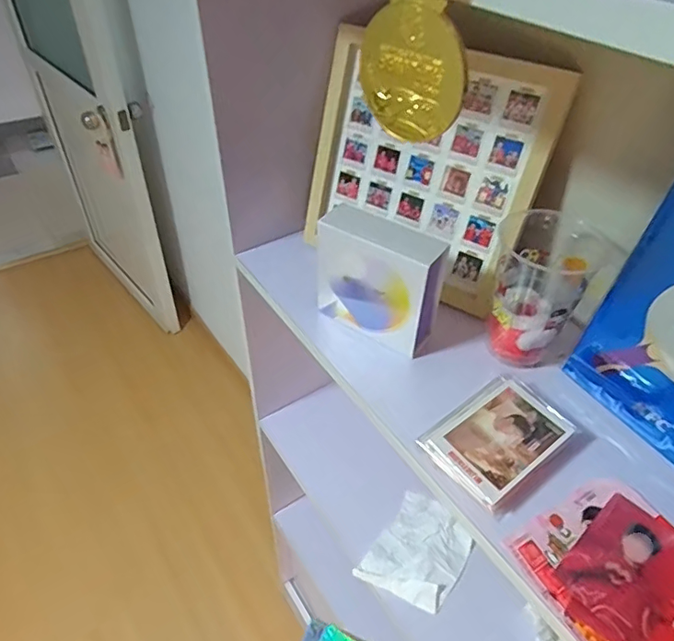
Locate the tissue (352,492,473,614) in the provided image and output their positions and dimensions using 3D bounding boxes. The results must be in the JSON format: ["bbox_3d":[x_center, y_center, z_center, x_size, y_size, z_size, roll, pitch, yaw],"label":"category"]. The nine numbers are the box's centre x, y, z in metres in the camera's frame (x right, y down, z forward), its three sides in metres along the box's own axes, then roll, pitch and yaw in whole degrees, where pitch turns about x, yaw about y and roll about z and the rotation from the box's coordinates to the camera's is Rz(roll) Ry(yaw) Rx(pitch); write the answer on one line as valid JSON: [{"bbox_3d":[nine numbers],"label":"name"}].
[{"bbox_3d":[0.109,0.301,0.670,0.107,0.015,0.140,27,49,24],"label":"tissue"}]

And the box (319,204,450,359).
[{"bbox_3d":[0.036,-0.039,0.468,0.114,0.119,0.043,24,47,21],"label":"box"}]

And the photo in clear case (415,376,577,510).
[{"bbox_3d":[0.128,0.089,0.403,0.108,0.016,0.073,-27,51,-28],"label":"photo in clear case"}]

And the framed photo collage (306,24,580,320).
[{"bbox_3d":[0.077,-0.144,0.499,0.224,0.219,0.038,26,30,22],"label":"framed photo collage"}]

